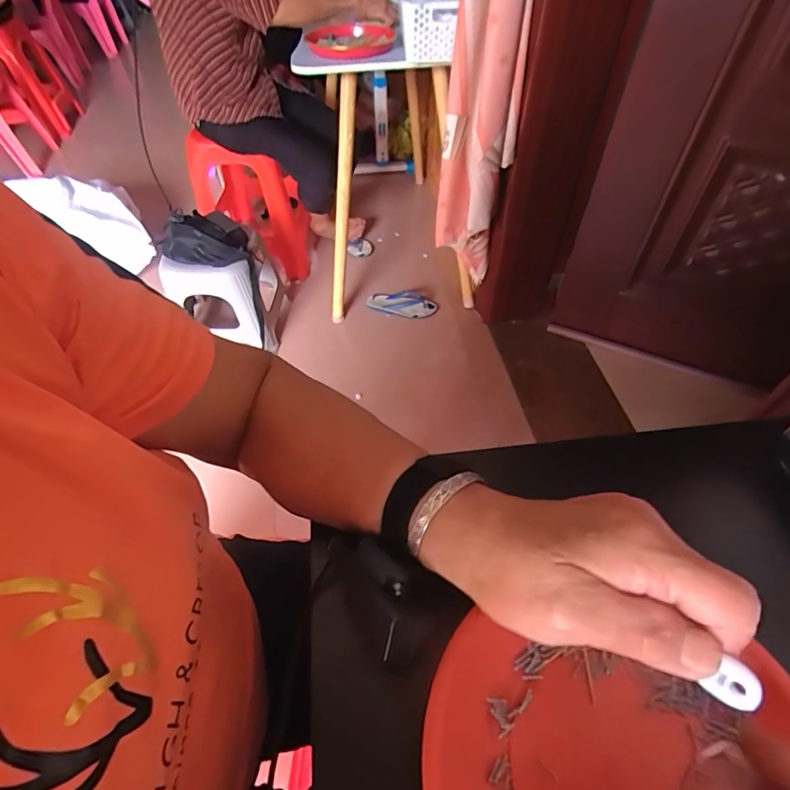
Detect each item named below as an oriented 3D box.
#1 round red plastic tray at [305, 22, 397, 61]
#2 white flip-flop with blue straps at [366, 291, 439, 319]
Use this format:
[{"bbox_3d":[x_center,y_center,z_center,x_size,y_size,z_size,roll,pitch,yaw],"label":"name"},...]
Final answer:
[{"bbox_3d":[-0.111,-0.870,1.113,0.210,0.025,0.224,-2,53,0],"label":"round red plastic tray"},{"bbox_3d":[0.026,-0.326,1.625,0.255,0.047,0.091,7,53,7],"label":"white flip-flop with blue straps"}]

